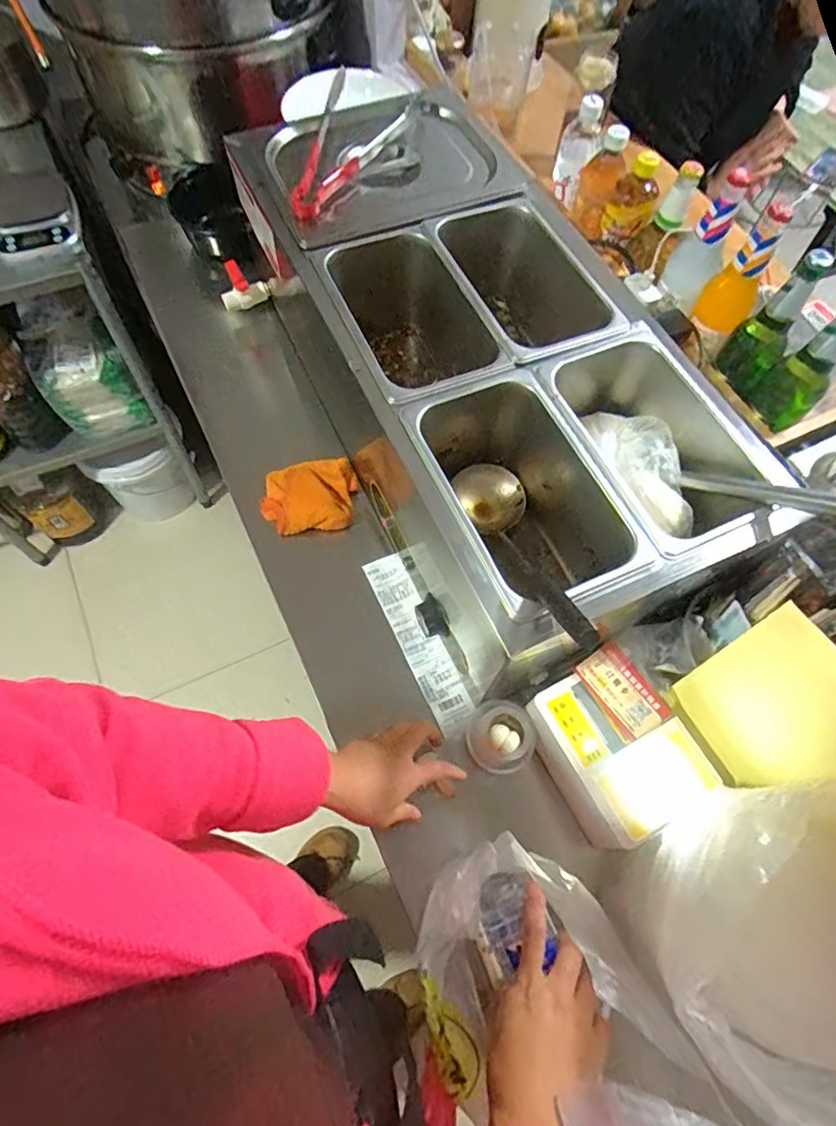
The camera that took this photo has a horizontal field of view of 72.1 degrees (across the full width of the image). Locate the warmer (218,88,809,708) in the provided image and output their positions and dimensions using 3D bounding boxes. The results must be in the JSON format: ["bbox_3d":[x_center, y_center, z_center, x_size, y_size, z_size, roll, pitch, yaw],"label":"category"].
[{"bbox_3d":[0.083,-0.270,0.795,0.394,0.274,0.816,-20,67,-12],"label":"warmer"}]

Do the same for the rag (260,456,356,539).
[{"bbox_3d":[-0.151,-0.097,0.792,0.125,0.032,0.110,-4,65,-4],"label":"rag"}]

